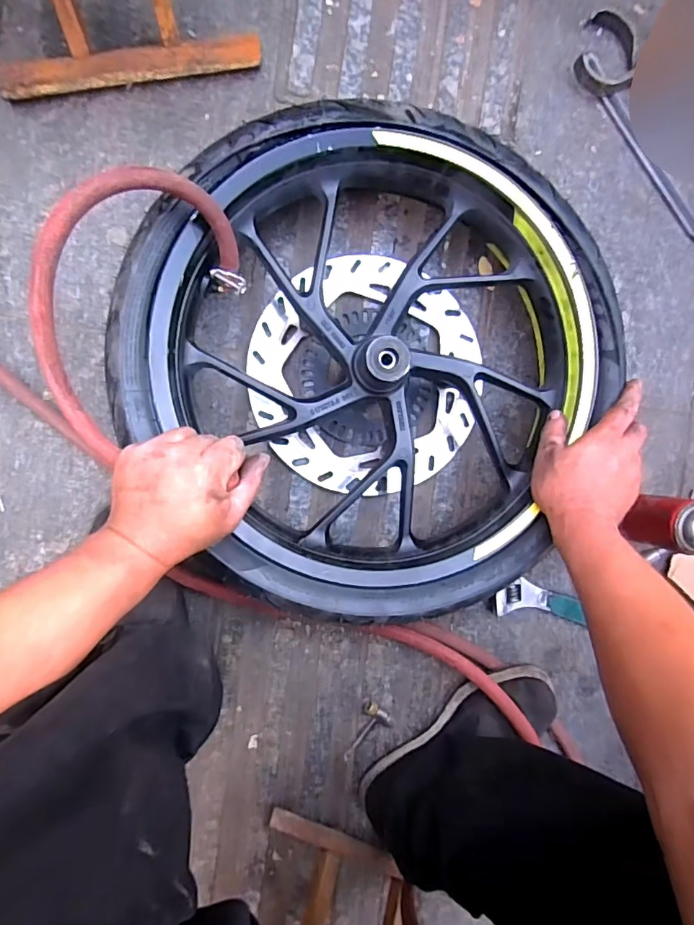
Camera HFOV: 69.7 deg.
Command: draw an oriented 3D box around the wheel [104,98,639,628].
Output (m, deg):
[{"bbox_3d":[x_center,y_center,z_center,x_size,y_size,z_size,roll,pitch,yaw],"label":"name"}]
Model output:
[{"bbox_3d":[0.034,-0.103,0.554,0.477,0.128,0.483,0,91,-8],"label":"wheel"}]

